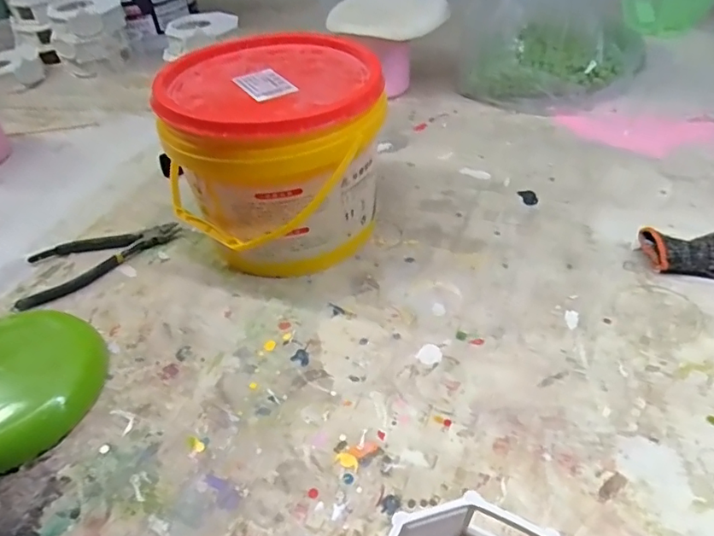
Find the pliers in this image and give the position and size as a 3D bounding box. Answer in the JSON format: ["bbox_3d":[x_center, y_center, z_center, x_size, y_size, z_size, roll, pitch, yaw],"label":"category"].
[{"bbox_3d":[-0.275,-0.017,0.571,0.165,0.009,0.085,-32,48,-25],"label":"pliers"}]

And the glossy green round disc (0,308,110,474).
[{"bbox_3d":[-0.279,0.095,0.435,0.140,0.032,0.141,-4,42,4],"label":"glossy green round disc"}]

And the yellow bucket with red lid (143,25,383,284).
[{"bbox_3d":[-0.073,-0.107,0.533,0.193,0.167,0.210,-4,42,4],"label":"yellow bucket with red lid"}]

